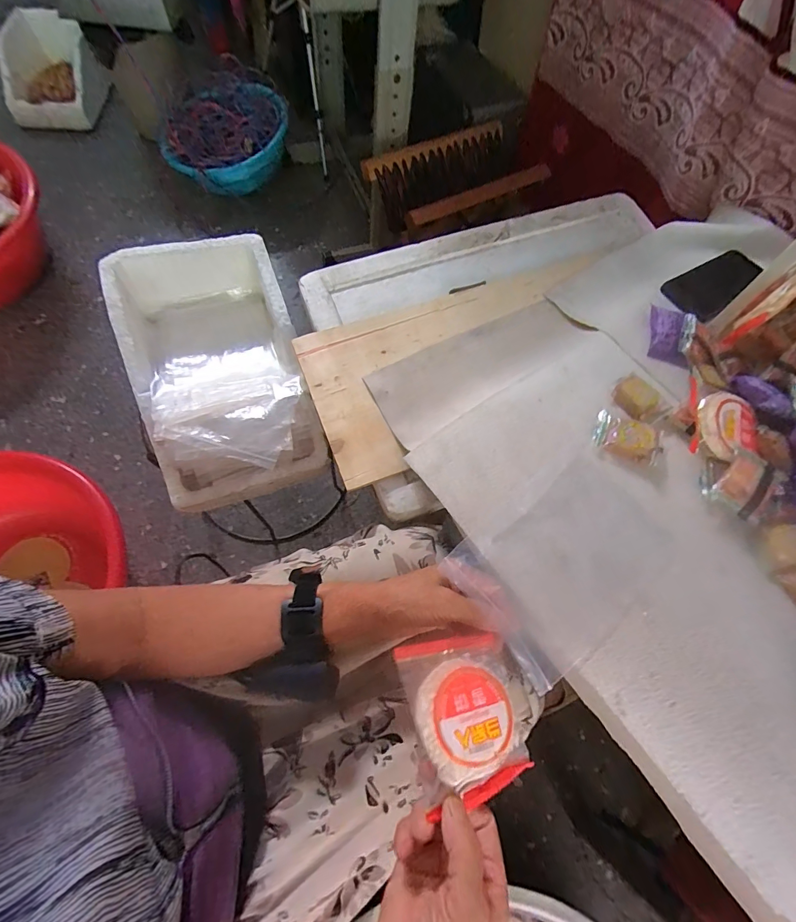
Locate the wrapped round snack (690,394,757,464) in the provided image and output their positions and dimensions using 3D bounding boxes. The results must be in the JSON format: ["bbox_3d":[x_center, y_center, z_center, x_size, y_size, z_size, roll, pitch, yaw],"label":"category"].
[{"bbox_3d":[0.347,-0.037,0.428,0.063,0.011,0.078,20,68,3],"label":"wrapped round snack"}]

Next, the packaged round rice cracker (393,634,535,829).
[{"bbox_3d":[0.052,0.194,0.310,0.085,0.020,0.106,-7,62,-20],"label":"packaged round rice cracker"}]

